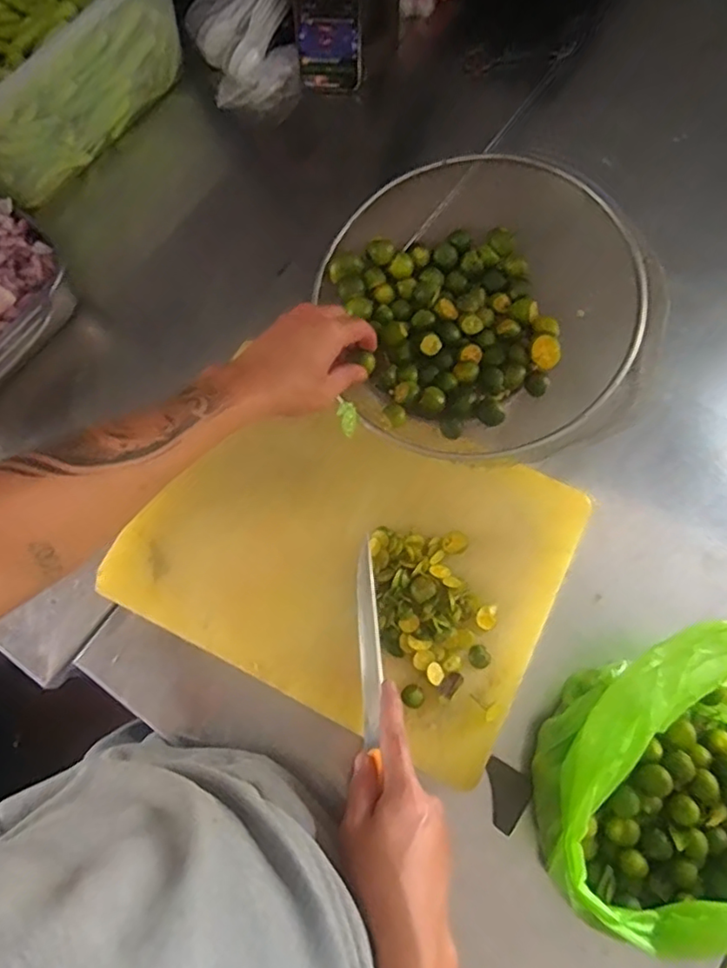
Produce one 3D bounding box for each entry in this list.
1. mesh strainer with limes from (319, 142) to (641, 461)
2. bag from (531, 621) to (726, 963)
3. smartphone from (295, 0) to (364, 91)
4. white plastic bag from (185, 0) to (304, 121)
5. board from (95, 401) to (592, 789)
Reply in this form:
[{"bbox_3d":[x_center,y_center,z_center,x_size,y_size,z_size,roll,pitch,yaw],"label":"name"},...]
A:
[{"bbox_3d":[0.116,-0.170,0.591,0.322,0.089,0.315,41,77,11],"label":"mesh strainer with limes"},{"bbox_3d":[0.277,0.226,0.476,0.284,0.124,0.189,-26,75,-7],"label":"bag"},{"bbox_3d":[-0.042,-0.570,0.716,0.082,0.159,0.012,1,54,3],"label":"smartphone"},{"bbox_3d":[-0.155,-0.573,0.771,0.117,0.094,0.149,-21,74,-6],"label":"white plastic bag"},{"bbox_3d":[-0.014,0.065,0.571,0.382,0.022,0.285,26,75,8],"label":"board"}]

